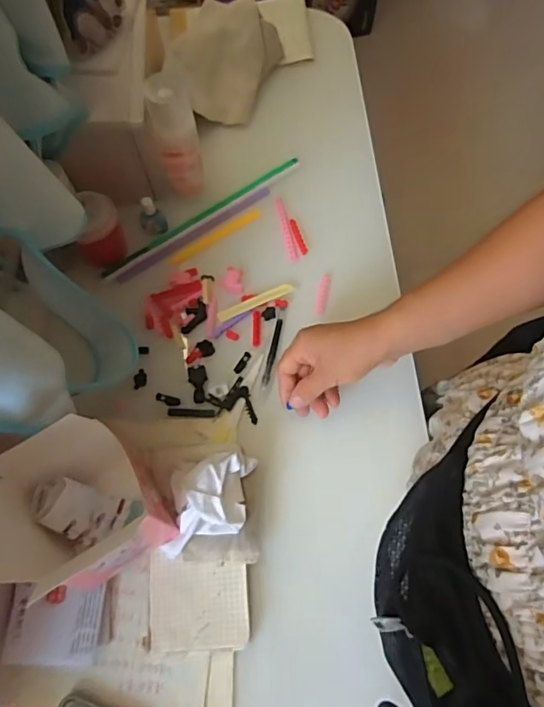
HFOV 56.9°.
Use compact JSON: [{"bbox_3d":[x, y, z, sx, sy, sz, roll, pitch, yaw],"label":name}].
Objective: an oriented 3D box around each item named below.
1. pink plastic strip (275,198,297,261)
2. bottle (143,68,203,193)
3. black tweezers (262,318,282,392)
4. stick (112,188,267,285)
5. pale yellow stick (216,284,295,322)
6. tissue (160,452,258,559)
[{"bbox_3d":[0.017,-0.149,0.599,0.012,0.005,0.086,-11,67,-3],"label":"pink plastic strip"},{"bbox_3d":[-0.104,-0.235,0.556,0.046,0.128,0.041,-9,67,-2],"label":"bottle"},{"bbox_3d":[0.000,0.000,0.538,0.009,0.006,0.084,9,68,5],"label":"black tweezers"},{"bbox_3d":[-0.092,-0.144,0.601,0.210,0.006,0.015,-33,70,-12],"label":"stick"},{"bbox_3d":[-0.019,-0.058,0.562,0.089,0.004,0.013,-25,69,-9],"label":"pale yellow stick"},{"bbox_3d":[-0.056,0.132,0.444,0.068,0.033,0.087,5,67,3],"label":"tissue"}]

